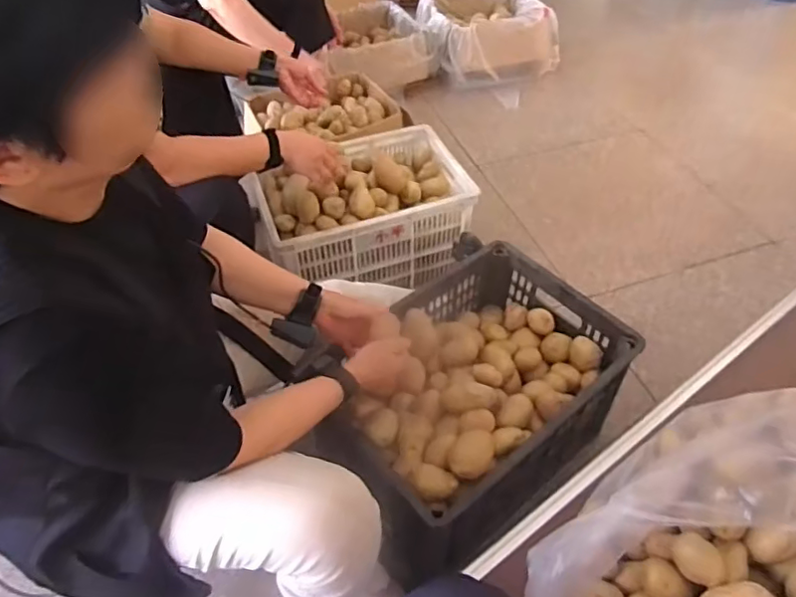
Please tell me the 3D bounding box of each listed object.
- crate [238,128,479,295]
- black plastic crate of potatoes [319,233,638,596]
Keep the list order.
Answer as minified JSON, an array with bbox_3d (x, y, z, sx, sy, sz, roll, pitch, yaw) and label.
[{"bbox_3d":[-0.085,-0.228,1.372,0.481,0.235,0.349,-15,49,-13],"label":"crate"},{"bbox_3d":[0.136,0.187,1.015,0.358,0.267,0.518,34,56,27],"label":"black plastic crate of potatoes"}]

